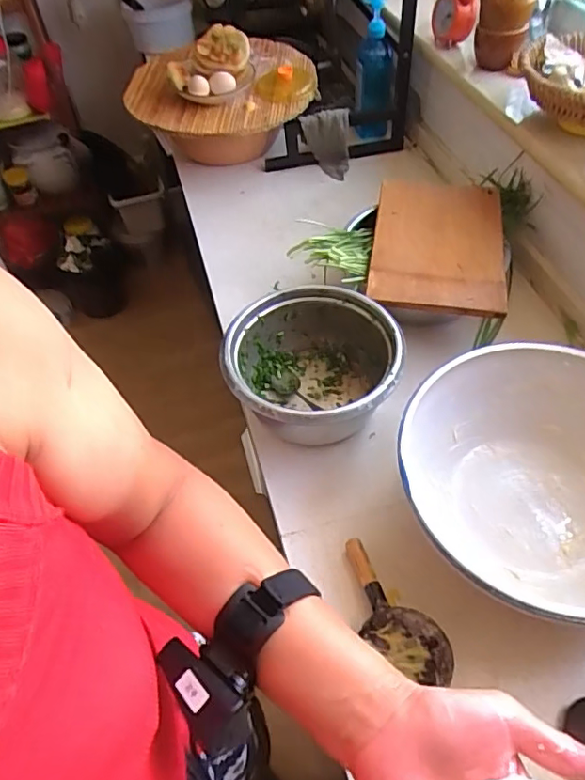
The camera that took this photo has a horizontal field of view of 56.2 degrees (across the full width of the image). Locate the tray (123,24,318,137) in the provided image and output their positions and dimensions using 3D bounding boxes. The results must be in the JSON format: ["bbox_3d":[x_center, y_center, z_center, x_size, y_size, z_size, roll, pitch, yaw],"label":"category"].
[{"bbox_3d":[-0.154,-0.667,1.146,0.390,0.108,0.355,-7,52,-1],"label":"tray"}]

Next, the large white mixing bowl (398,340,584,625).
[{"bbox_3d":[0.289,0.110,0.637,0.315,0.119,0.327,-2,52,3],"label":"large white mixing bowl"}]

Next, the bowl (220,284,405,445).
[{"bbox_3d":[0.029,-0.023,0.764,0.226,0.124,0.228,-2,52,3],"label":"bowl"}]

